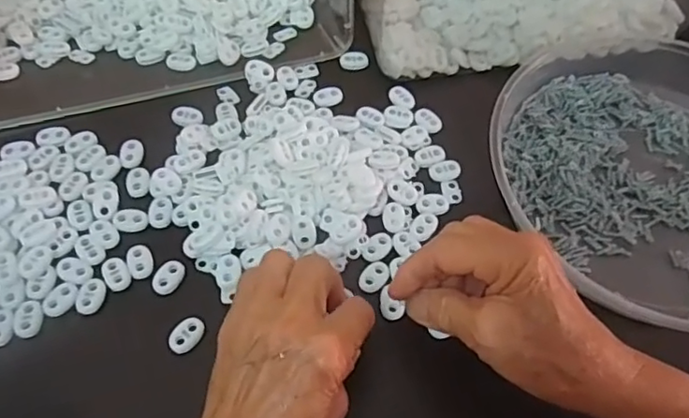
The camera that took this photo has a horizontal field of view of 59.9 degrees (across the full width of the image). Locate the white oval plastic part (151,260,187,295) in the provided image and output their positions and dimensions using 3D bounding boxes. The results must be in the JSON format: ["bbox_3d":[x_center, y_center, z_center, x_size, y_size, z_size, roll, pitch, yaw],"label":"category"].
[{"bbox_3d":[-0.110,0.042,0.373,0.016,0.004,0.024,22,60,9],"label":"white oval plastic part"}]

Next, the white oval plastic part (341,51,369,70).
[{"bbox_3d":[0.008,-0.118,0.479,0.022,0.004,0.016,-13,61,-12],"label":"white oval plastic part"}]

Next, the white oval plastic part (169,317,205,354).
[{"bbox_3d":[-0.094,0.075,0.356,0.016,0.005,0.023,29,61,12],"label":"white oval plastic part"}]

